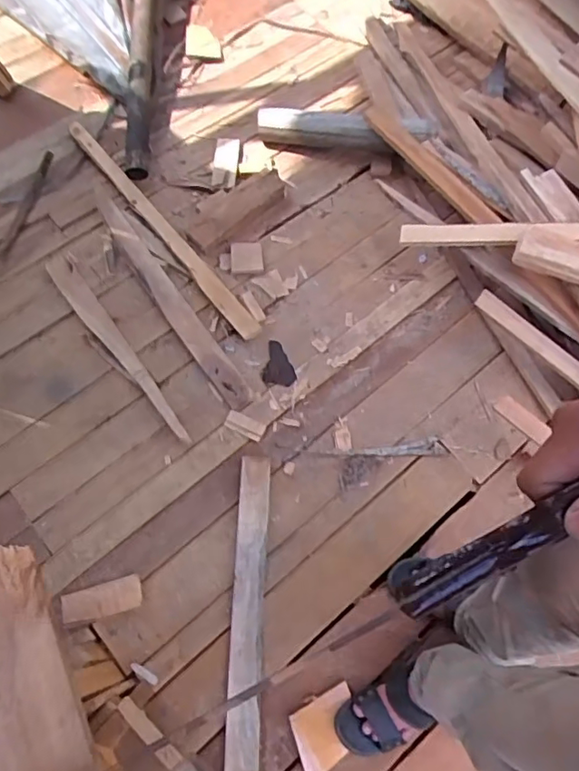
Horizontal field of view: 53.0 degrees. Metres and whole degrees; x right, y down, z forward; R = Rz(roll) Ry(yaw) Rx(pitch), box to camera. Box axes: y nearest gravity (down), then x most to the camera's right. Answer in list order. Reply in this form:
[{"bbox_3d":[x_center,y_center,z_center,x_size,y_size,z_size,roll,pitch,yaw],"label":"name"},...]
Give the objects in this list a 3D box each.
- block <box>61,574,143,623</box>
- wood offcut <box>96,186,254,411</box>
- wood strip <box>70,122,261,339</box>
[{"bbox_3d":[-0.356,0.406,1.107,0.144,0.023,0.060,-12,69,-8],"label":"block"},{"bbox_3d":[-0.293,-0.219,1.364,0.064,0.026,0.663,-33,73,-15],"label":"wood offcut"},{"bbox_3d":[-0.328,-0.415,1.441,0.056,0.033,0.796,-36,74,-16],"label":"wood strip"}]

